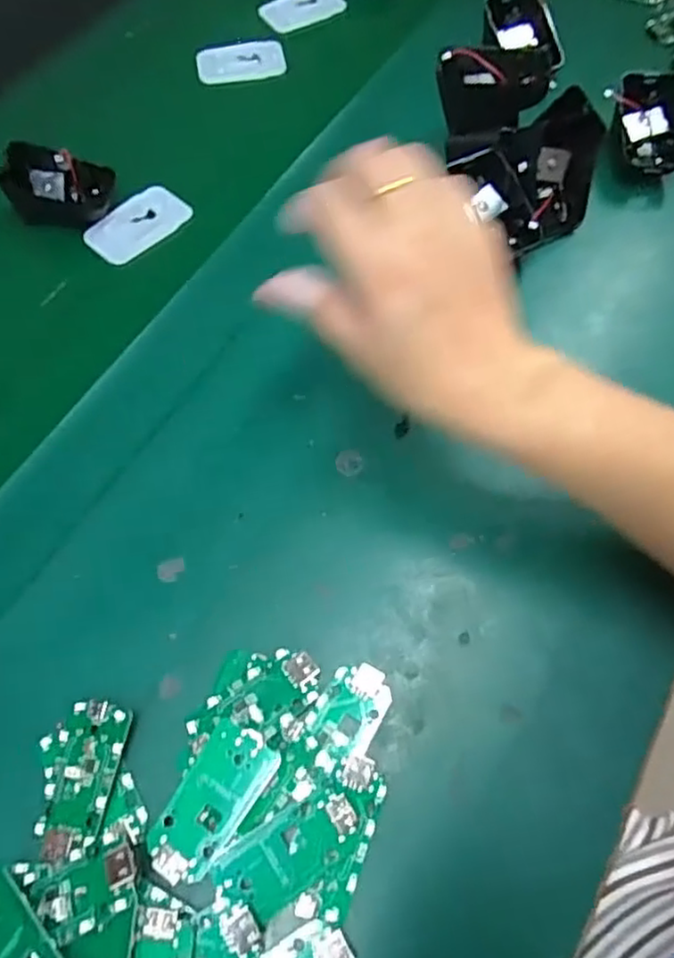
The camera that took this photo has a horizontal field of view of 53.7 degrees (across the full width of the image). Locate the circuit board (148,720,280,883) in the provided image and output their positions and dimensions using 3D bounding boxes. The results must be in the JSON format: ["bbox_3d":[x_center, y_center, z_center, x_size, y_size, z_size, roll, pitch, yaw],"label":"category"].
[{"bbox_3d":[-0.054,0.138,0.286,0.031,0.007,0.062,30,67,15],"label":"circuit board"}]

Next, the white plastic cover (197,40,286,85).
[{"bbox_3d":[-0.078,-0.337,0.540,0.069,0.012,0.034,-10,63,-5],"label":"white plastic cover"}]

